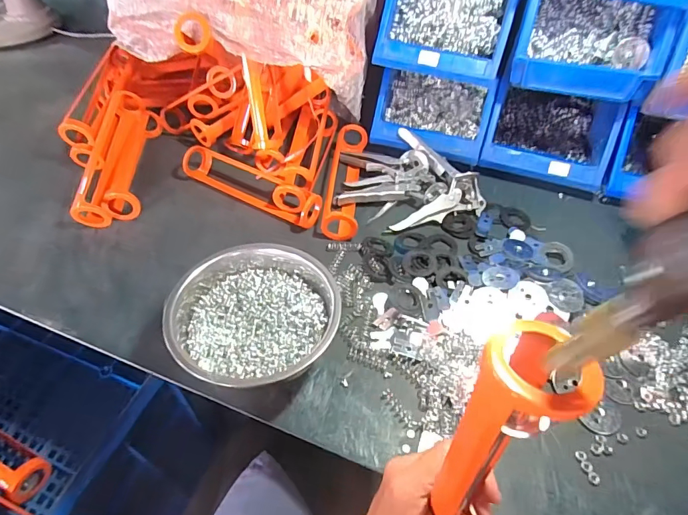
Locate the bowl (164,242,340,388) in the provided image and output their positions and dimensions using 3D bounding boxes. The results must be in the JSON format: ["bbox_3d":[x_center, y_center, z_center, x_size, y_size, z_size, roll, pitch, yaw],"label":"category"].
[{"bbox_3d":[-0.105,0.065,0.495,0.177,0.075,0.161,1,50,-1],"label":"bowl"}]

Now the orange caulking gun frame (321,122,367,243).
[{"bbox_3d":[0.005,-0.136,0.692,0.050,0.036,0.249,5,50,3],"label":"orange caulking gun frame"}]

